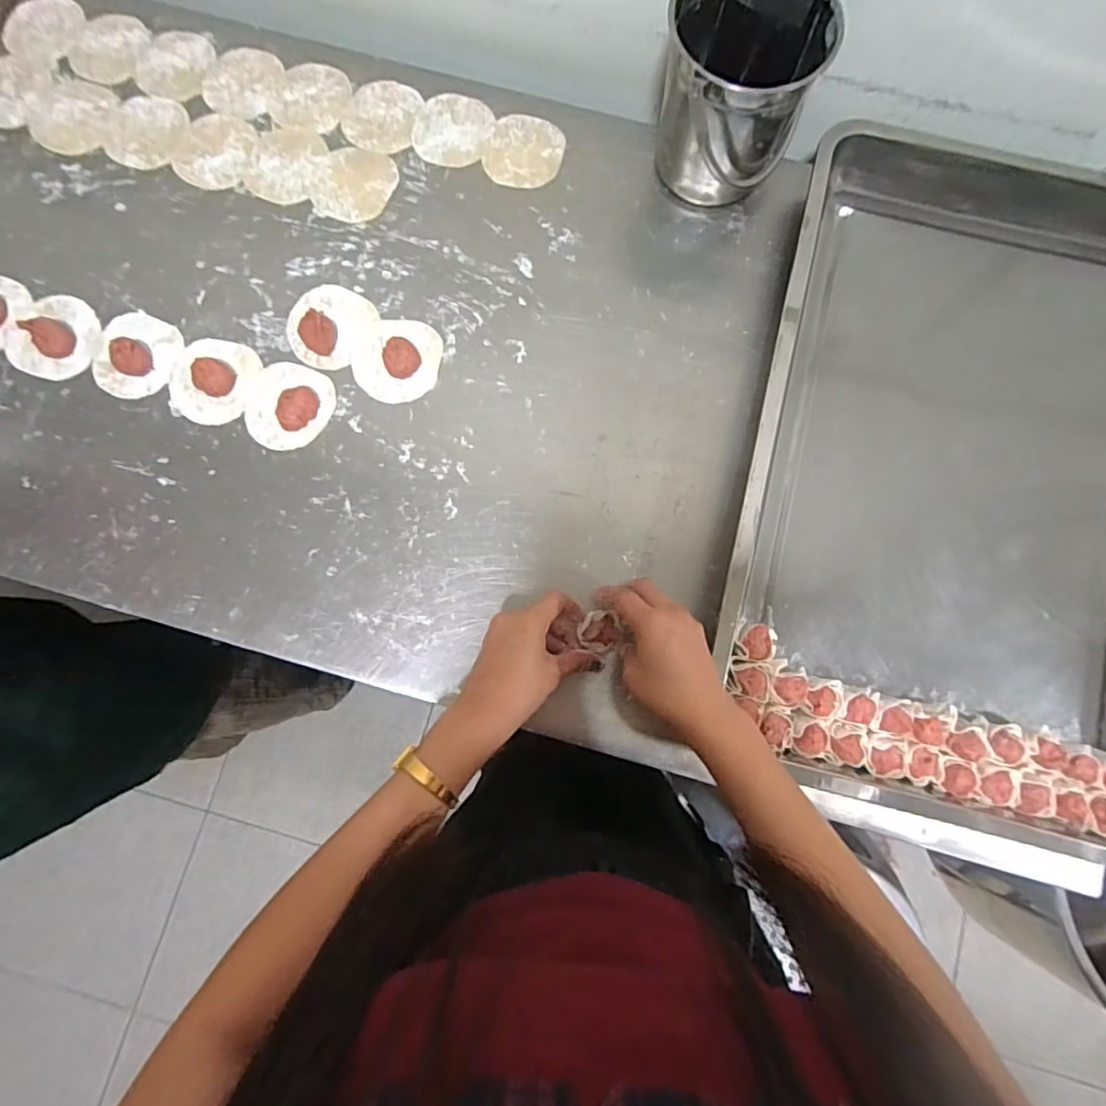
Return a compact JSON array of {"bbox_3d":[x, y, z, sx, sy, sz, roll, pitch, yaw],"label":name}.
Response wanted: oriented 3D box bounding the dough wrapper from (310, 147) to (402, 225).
[{"bbox_3d":[-0.197,-0.364,0.569,0.077,0.004,0.075,18,81,1],"label":"dough wrapper"}]

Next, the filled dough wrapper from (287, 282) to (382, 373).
[{"bbox_3d":[-0.217,-0.220,0.546,0.075,0.018,0.082,27,82,3],"label":"filled dough wrapper"}]

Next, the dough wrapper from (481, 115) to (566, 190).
[{"bbox_3d":[-0.029,-0.407,0.583,0.077,0.004,0.082,14,81,1],"label":"dough wrapper"}]

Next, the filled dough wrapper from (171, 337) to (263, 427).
[{"bbox_3d":[-0.316,-0.162,0.528,0.074,0.018,0.081,19,81,1],"label":"filled dough wrapper"}]

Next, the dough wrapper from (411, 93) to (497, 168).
[{"bbox_3d":[-0.101,-0.430,0.583,0.076,0.004,0.084,20,81,1],"label":"dough wrapper"}]

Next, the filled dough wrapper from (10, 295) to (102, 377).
[{"bbox_3d":[-0.464,-0.202,0.536,0.073,0.011,0.080,0,81,-2],"label":"filled dough wrapper"}]

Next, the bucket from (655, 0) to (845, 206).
[{"bbox_3d":[0.161,-0.404,0.519,0.128,0.135,0.128,0,81,-2],"label":"bucket"}]

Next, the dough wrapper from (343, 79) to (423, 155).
[{"bbox_3d":[-0.175,-0.445,0.588,0.073,0.004,0.086,15,81,1],"label":"dough wrapper"}]

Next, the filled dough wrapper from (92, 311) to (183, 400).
[{"bbox_3d":[-0.389,-0.186,0.529,0.074,0.021,0.082,17,81,1],"label":"filled dough wrapper"}]

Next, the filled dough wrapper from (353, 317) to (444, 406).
[{"bbox_3d":[-0.146,-0.183,0.533,0.078,0.020,0.083,0,81,-2],"label":"filled dough wrapper"}]

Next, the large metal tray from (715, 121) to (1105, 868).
[{"bbox_3d":[0.372,-0.087,0.508,0.388,0.056,0.619,14,81,1],"label":"large metal tray"}]

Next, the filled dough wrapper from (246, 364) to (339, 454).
[{"bbox_3d":[-0.245,-0.136,0.527,0.077,0.016,0.080,0,81,-2],"label":"filled dough wrapper"}]

